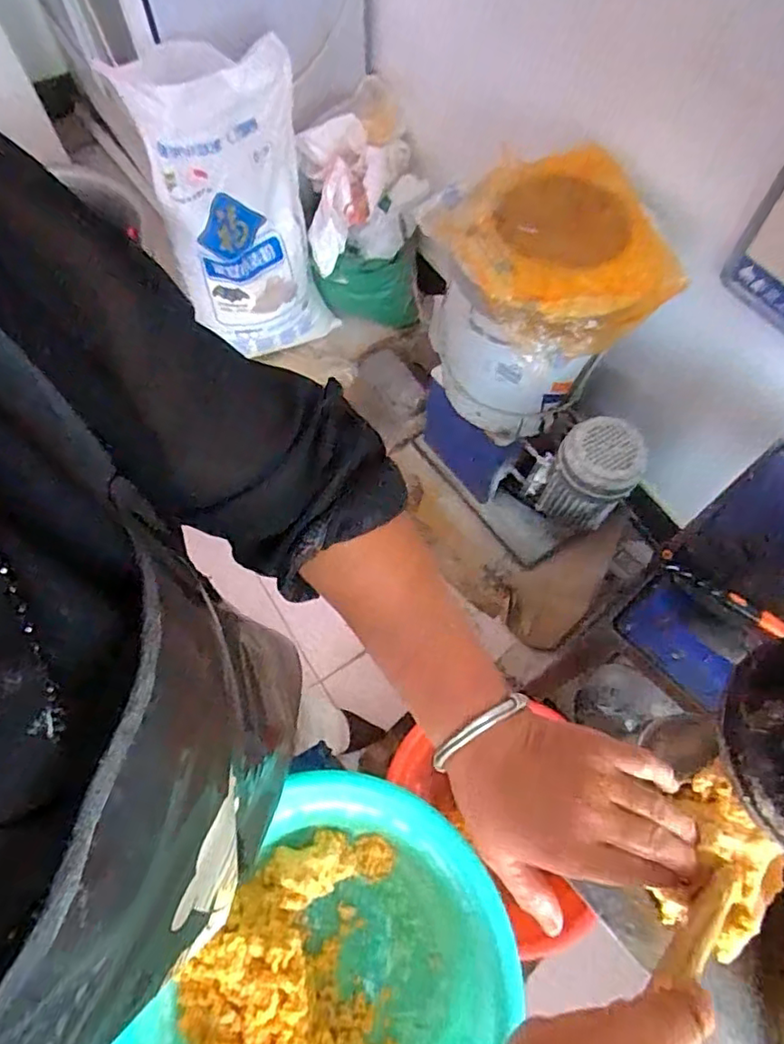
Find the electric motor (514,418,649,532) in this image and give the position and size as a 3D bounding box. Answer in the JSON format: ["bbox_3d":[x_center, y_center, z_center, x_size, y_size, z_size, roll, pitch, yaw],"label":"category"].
[{"bbox_3d":[0.395,-0.088,1.275,0.201,0.266,0.155,13,65,6],"label":"electric motor"}]

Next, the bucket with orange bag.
[{"bbox_3d":[0.254,-0.378,1.111,0.295,0.433,0.358,-21,67,-10],"label":"bucket with orange bag"}]

